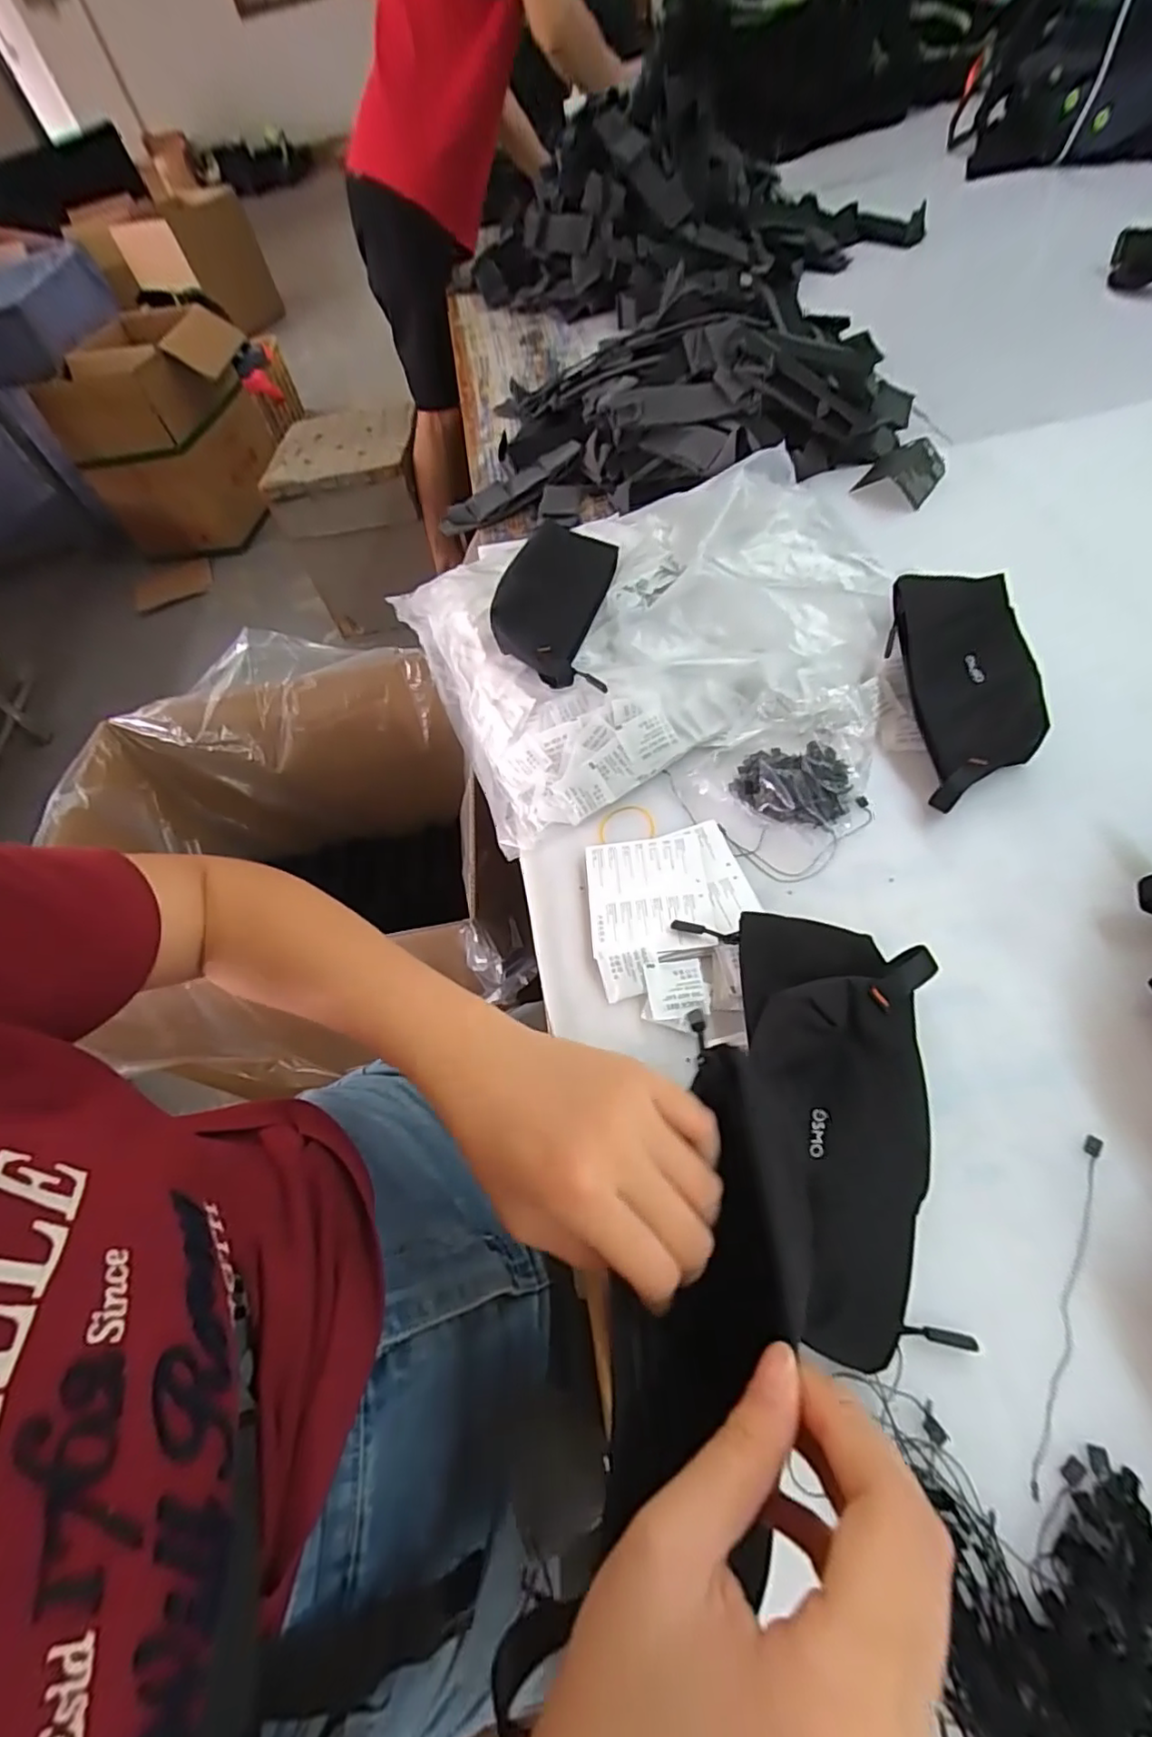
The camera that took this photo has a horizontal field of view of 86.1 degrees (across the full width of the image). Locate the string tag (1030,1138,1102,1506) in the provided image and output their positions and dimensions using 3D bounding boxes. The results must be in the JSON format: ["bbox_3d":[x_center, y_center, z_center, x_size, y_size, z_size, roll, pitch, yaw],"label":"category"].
[{"bbox_3d":[0.257,0.224,0.321,0.009,0.007,0.173,22,64,22],"label":"string tag"}]

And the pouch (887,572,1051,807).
[{"bbox_3d":[0.316,-0.155,0.498,0.093,0.027,0.205,-11,70,18],"label":"pouch"}]

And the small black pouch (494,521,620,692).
[{"bbox_3d":[-0.016,-0.257,0.569,0.095,0.047,0.236,0,58,10],"label":"small black pouch"}]

